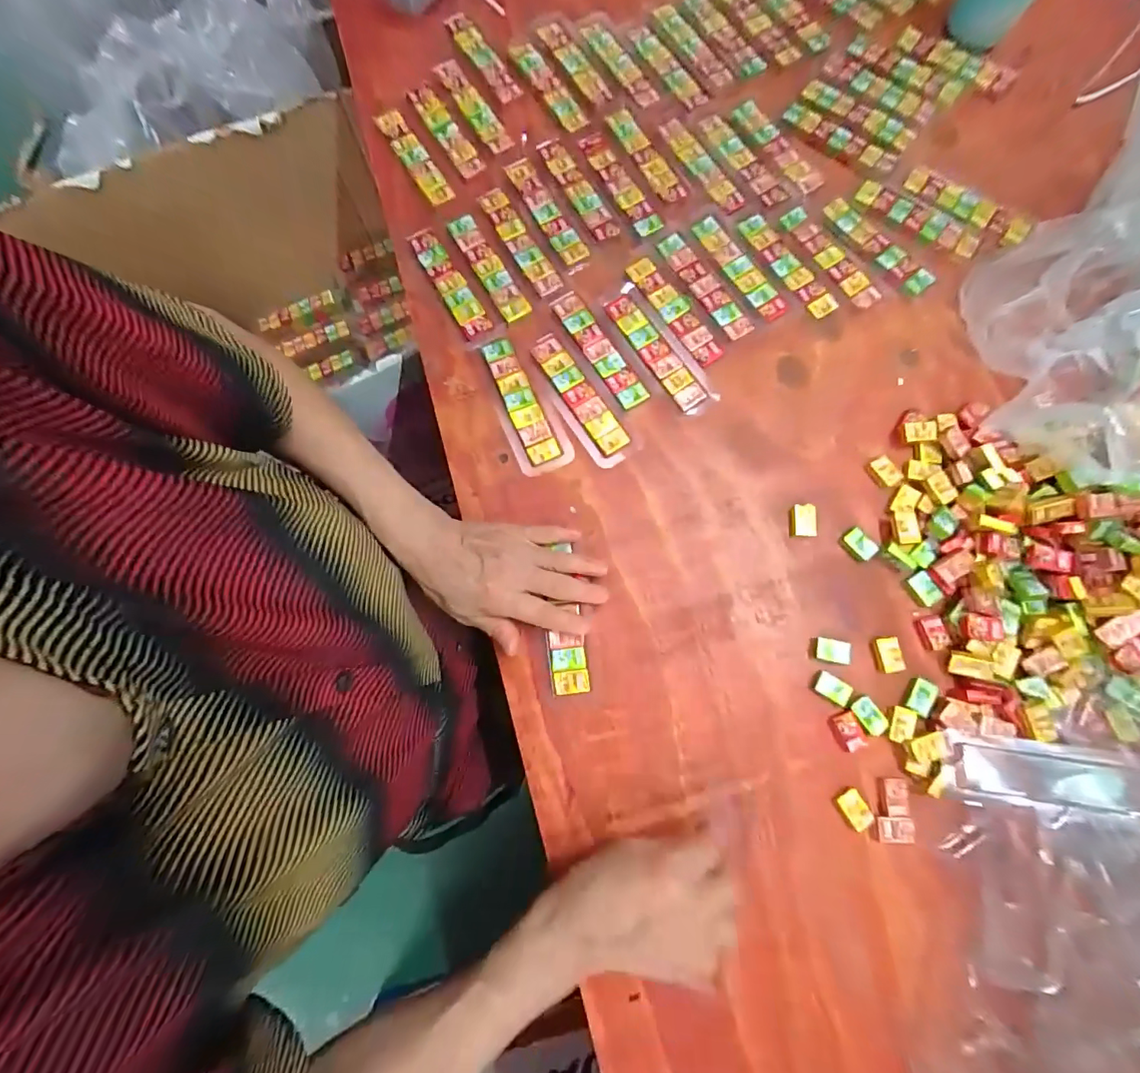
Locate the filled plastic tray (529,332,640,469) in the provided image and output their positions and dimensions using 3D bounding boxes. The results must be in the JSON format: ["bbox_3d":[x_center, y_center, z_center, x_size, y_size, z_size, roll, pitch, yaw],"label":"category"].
[{"bbox_3d":[0.008,-0.116,0.420,0.036,0.004,0.127,-35,80,-7],"label":"filled plastic tray"}]

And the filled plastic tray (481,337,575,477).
[{"bbox_3d":[-0.040,-0.112,0.418,0.044,0.005,0.127,-23,79,-4],"label":"filled plastic tray"}]

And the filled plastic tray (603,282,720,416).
[{"bbox_3d":[0.078,-0.163,0.427,0.034,0.006,0.129,-34,80,-6],"label":"filled plastic tray"}]

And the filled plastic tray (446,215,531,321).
[{"bbox_3d":[-0.073,-0.243,0.443,0.024,0.004,0.116,-29,79,-6],"label":"filled plastic tray"}]

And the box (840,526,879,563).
[{"bbox_3d":[0.233,0.007,0.396,0.020,0.005,0.026,-40,81,-7],"label":"box"}]

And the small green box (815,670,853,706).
[{"bbox_3d":[0.200,0.115,0.370,0.025,0.004,0.016,33,80,7],"label":"small green box"}]

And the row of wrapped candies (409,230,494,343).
[{"bbox_3d":[-0.109,-0.229,0.439,0.025,0.005,0.122,-30,80,-6],"label":"row of wrapped candies"}]

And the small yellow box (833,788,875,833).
[{"bbox_3d":[0.204,0.196,0.352,0.018,0.006,0.025,-32,80,-6],"label":"small yellow box"}]

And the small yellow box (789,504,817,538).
[{"bbox_3d":[0.190,-0.013,0.399,0.021,0.008,0.027,3,78,1],"label":"small yellow box"}]

